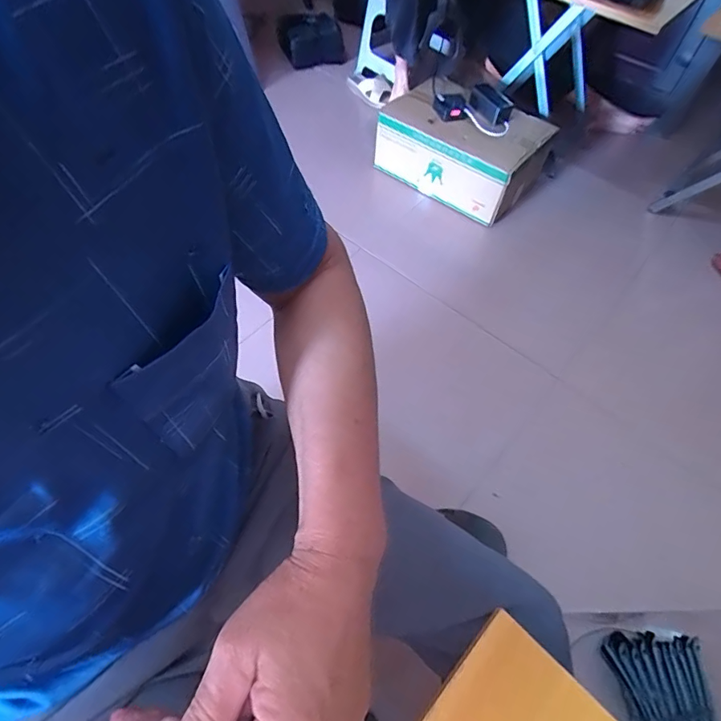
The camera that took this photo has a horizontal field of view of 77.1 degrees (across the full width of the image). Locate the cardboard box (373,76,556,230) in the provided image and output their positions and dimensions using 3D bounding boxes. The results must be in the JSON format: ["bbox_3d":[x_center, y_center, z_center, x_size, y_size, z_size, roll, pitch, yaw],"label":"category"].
[{"bbox_3d":[0.311,-0.641,1.344,0.461,0.187,0.335,34,62,17],"label":"cardboard box"}]

